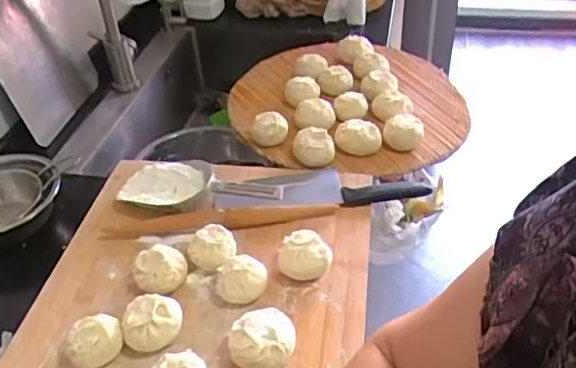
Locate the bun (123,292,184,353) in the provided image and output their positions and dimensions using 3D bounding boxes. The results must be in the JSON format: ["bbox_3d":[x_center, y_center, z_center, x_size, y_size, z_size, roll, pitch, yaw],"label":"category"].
[{"bbox_3d":[-0.149,0.154,0.618,0.062,0.044,0.051,-6,40,-3],"label":"bun"}]

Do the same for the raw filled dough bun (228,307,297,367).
[{"bbox_3d":[-0.026,0.168,0.595,0.071,0.047,0.057,-15,41,-13],"label":"raw filled dough bun"}]

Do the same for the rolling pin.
[{"bbox_3d":[-0.091,0.044,0.744,0.305,0.025,0.018,-7,40,-3],"label":"rolling pin"}]

